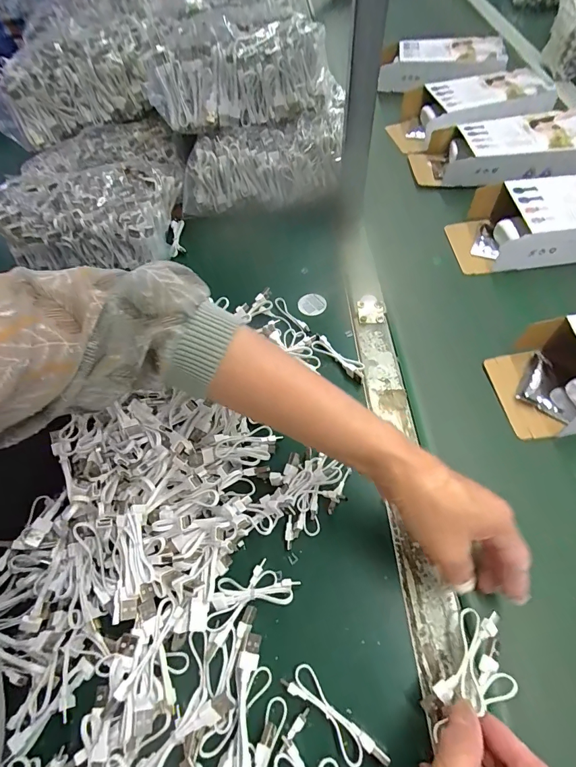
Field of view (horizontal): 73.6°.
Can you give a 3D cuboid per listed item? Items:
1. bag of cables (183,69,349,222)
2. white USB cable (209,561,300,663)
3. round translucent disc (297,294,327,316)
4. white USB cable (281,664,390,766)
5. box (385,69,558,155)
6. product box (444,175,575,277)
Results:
[{"bbox_3d":[-0.032,-0.301,0.533,0.239,0.090,0.077,-17,61,-6],"label":"bag of cables"},{"bbox_3d":[-0.035,0.170,0.305,0.080,0.016,0.042,-30,63,-13],"label":"white USB cable"},{"bbox_3d":[0.029,-0.097,0.473,0.033,0.006,0.031,-4,66,9],"label":"round translucent disc"},{"bbox_3d":[0.031,0.231,0.266,0.076,0.014,0.021,38,70,22],"label":"white USB cable"},{"bbox_3d":[0.309,-0.460,0.653,0.249,0.064,0.115,-8,61,-1],"label":"box"},{"bbox_3d":[0.341,-0.206,0.490,0.247,0.057,0.112,-4,61,2],"label":"product box"}]

